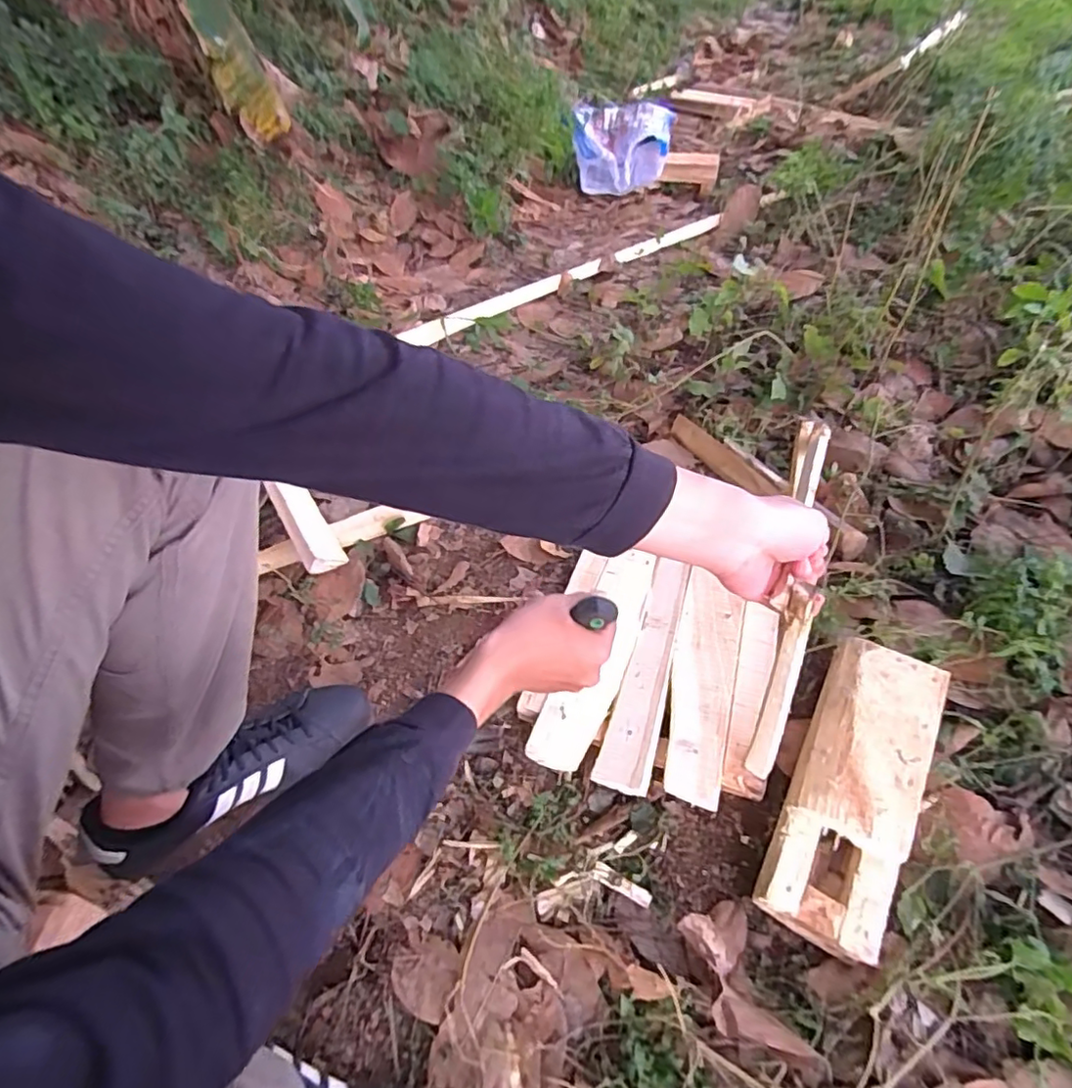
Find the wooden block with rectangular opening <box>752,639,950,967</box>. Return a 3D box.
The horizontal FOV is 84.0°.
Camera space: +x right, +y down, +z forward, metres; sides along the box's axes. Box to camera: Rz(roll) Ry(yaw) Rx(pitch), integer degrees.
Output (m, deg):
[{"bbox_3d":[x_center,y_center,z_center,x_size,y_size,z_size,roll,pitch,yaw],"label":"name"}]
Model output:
[{"bbox_3d":[0.289,0.217,0.542,0.098,0.052,0.269,23,69,20],"label":"wooden block with rectangular opening"}]

